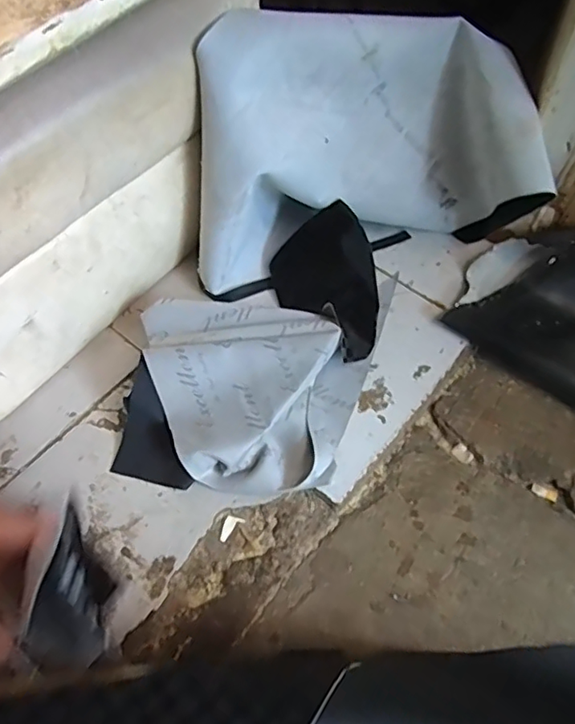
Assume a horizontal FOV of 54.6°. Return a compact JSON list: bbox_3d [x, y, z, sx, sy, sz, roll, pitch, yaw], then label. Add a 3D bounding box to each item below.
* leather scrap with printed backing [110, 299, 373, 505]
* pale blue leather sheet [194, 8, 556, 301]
[{"bbox_3d":[-0.050,0.035,0.638,0.256,0.061,0.224,8,60,7],"label":"leather scrap with printed backing"},{"bbox_3d":[0.082,-0.242,0.671,0.385,0.267,0.167,-6,59,0],"label":"pale blue leather sheet"}]

